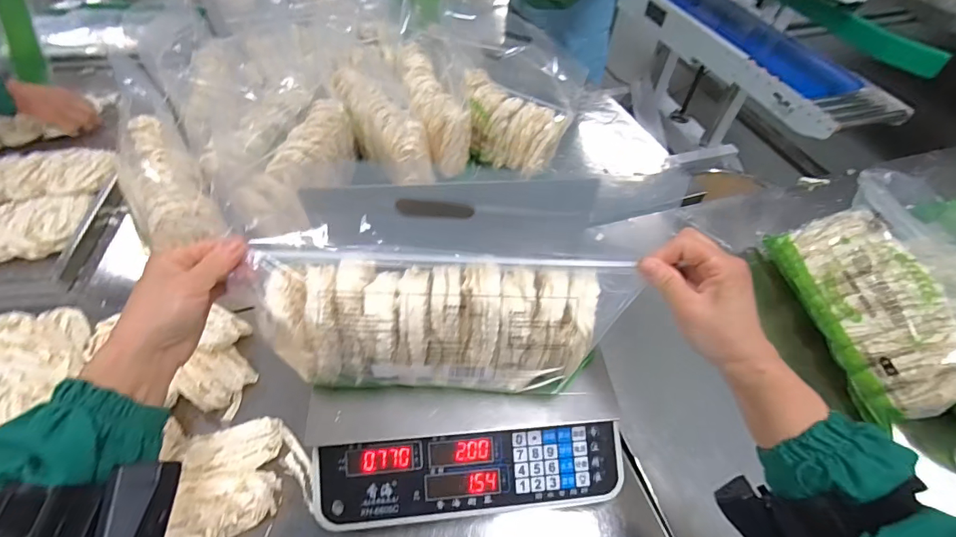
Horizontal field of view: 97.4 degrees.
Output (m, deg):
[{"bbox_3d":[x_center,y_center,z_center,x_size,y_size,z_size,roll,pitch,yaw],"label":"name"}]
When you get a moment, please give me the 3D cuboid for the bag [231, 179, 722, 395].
[{"bbox_3d":[-0.023,0.025,0.401,0.338,0.193,0.118,2,53,-2],"label":"bag"}]

